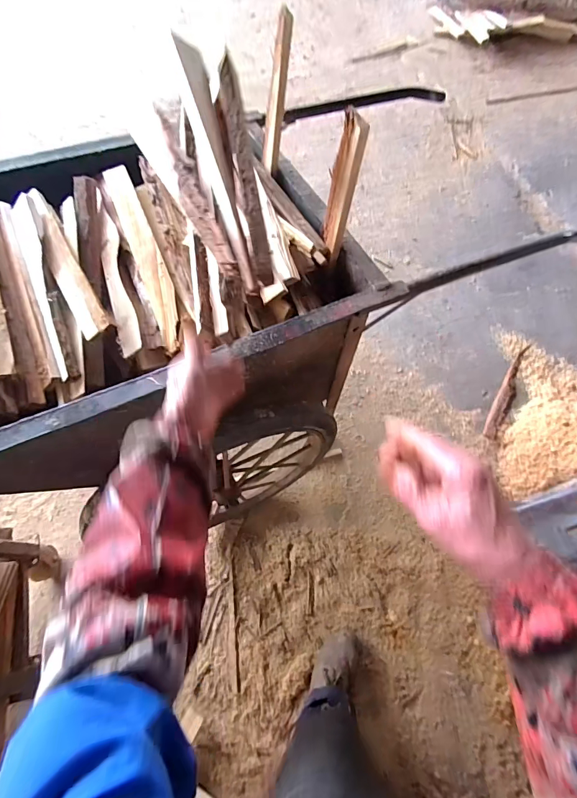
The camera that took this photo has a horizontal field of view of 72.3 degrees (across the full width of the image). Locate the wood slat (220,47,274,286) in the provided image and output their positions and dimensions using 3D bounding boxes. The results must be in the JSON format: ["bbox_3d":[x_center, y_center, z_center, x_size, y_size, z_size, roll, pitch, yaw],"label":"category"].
[{"bbox_3d":[-0.068,-0.361,0.593,0.030,0.046,0.447,-10,65,-1],"label":"wood slat"}]

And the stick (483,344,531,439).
[{"bbox_3d":[0.815,-0.034,1.458,0.054,0.013,0.414,28,70,15],"label":"stick"}]

